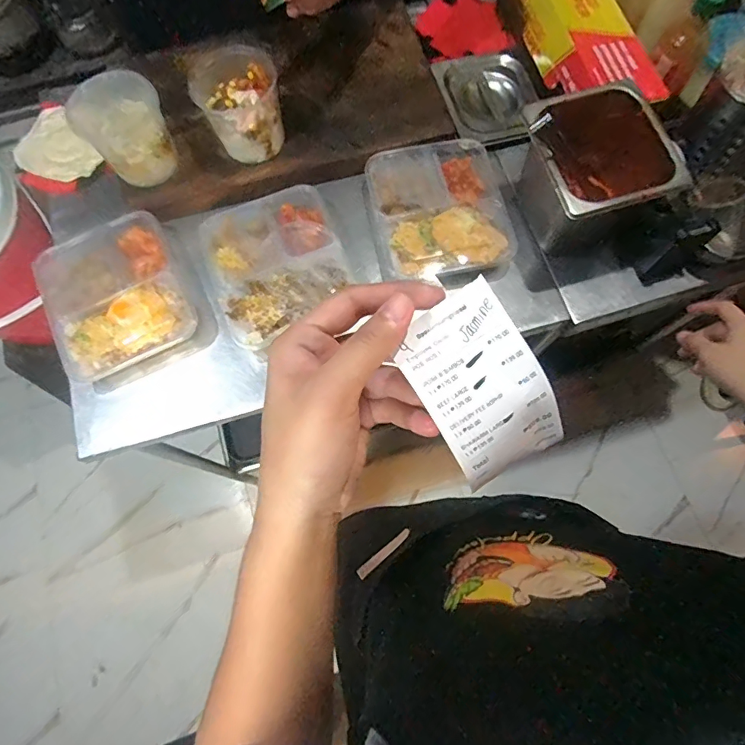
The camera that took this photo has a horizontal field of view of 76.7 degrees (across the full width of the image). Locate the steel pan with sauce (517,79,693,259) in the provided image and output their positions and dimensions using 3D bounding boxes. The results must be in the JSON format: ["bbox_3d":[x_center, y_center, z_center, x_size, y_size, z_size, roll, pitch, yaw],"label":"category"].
[{"bbox_3d":[0.288,-0.262,0.643,0.167,0.155,0.166,-17,74,-5],"label":"steel pan with sauce"}]

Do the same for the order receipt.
[{"bbox_3d":[0.050,0.007,0.226,0.054,0.040,0.080,-32,76,-9],"label":"order receipt"}]

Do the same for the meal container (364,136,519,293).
[{"bbox_3d":[0.098,-0.234,0.689,0.201,0.042,0.226,-9,73,-2],"label":"meal container"}]

